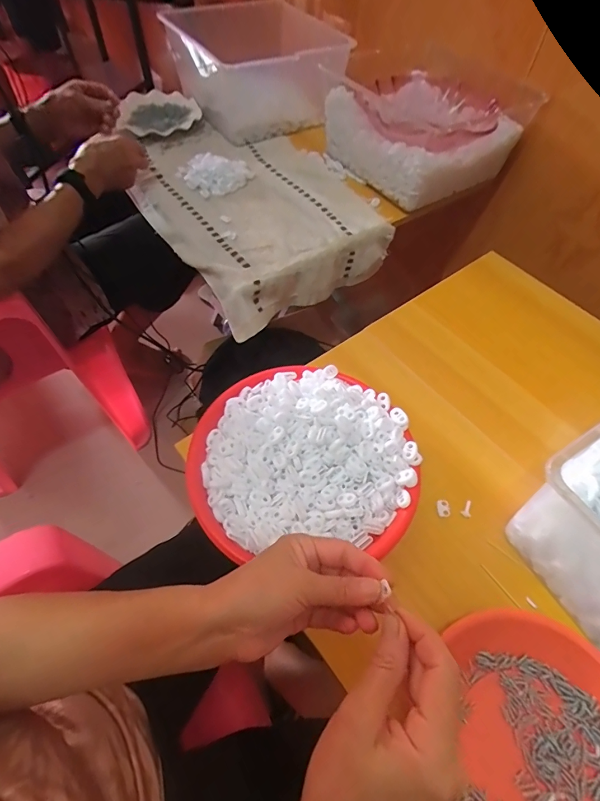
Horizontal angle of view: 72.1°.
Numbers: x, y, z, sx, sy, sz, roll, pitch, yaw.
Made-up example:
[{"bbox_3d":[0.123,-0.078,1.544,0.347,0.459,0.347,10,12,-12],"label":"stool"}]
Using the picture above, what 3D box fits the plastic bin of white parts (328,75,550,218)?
[{"bbox_3d":[0.217,-0.482,0.746,0.242,0.127,0.267,-34,64,-21],"label":"plastic bin of white parts"}]

